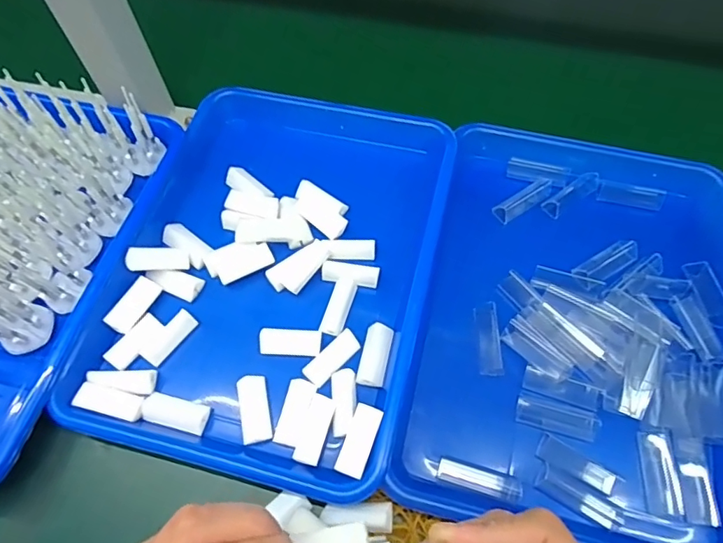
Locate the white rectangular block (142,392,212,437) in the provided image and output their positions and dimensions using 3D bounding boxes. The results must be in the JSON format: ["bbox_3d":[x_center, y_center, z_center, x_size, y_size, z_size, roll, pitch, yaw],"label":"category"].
[{"bbox_3d":[-0.134,0.104,0.367,0.046,0.015,0.021,13,63,7],"label":"white rectangular block"}]

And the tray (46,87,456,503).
[{"bbox_3d":[-0.066,-0.013,0.415,0.238,0.035,0.329,12,63,7],"label":"tray"}]

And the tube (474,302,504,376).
[{"bbox_3d":[0.099,0.051,0.390,0.017,0.011,0.057,0,62,0],"label":"tube"}]

